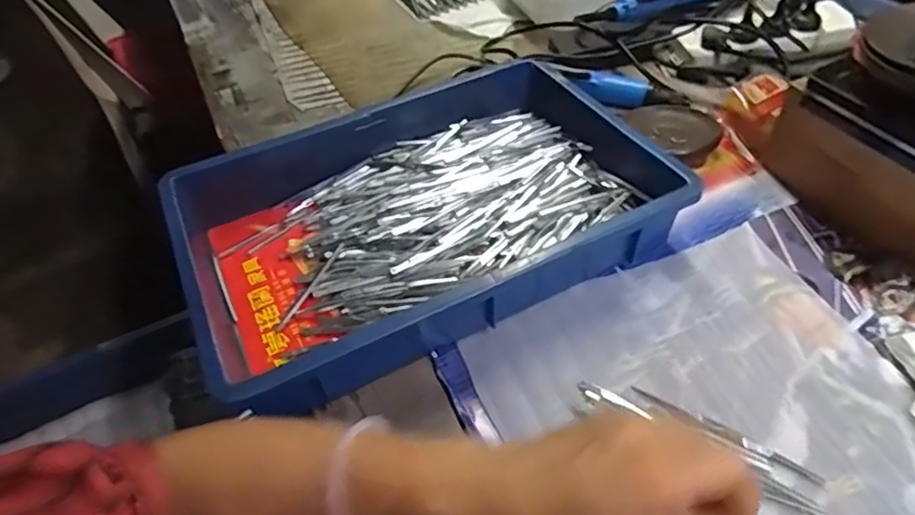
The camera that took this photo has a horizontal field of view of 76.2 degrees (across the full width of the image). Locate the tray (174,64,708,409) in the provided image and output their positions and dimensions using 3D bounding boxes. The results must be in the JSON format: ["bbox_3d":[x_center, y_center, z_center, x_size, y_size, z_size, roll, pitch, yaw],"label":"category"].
[{"bbox_3d":[-0.032,-0.046,0.559,0.416,0.075,0.282,-23,49,-17],"label":"tray"}]

